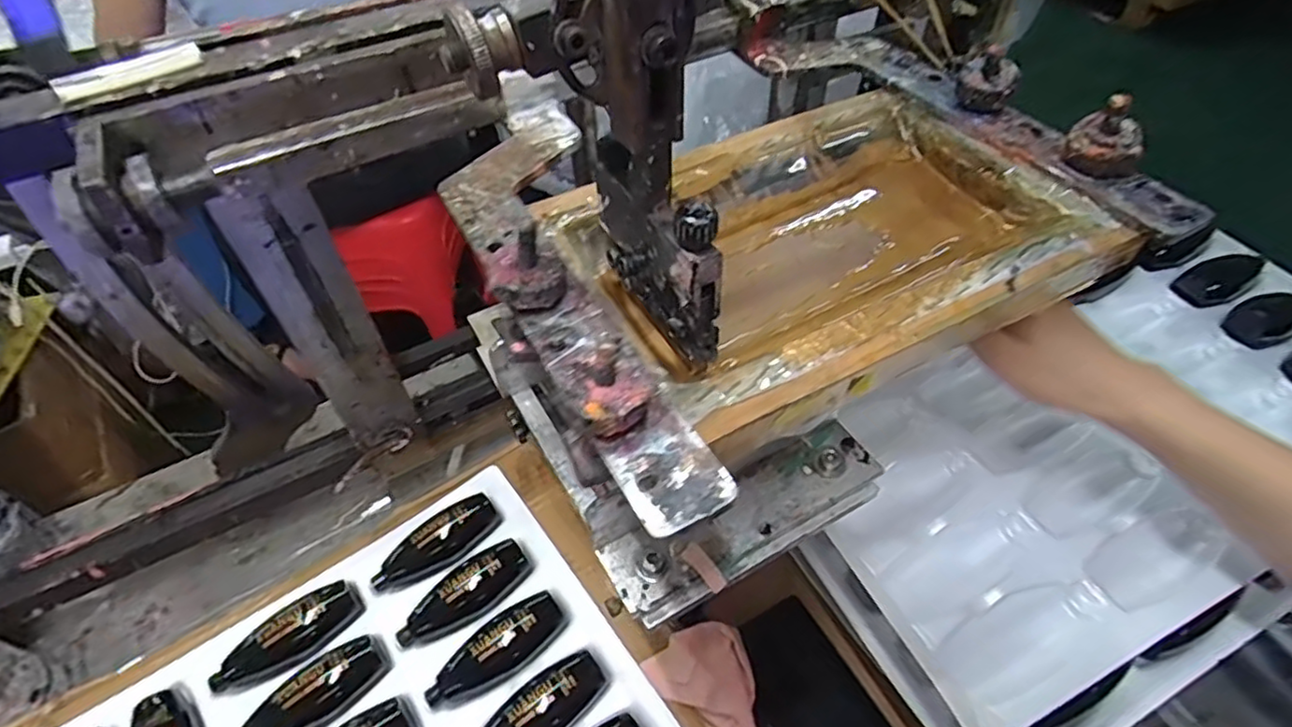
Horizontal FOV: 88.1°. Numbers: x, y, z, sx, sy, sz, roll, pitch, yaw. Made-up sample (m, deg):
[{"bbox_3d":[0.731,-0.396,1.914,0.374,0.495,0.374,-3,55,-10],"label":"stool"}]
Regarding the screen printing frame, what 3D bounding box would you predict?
[{"bbox_3d":[0.085,-0.057,0.319,0.224,0.026,0.166,-25,53,-18],"label":"screen printing frame"}]

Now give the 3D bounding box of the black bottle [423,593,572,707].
[{"bbox_3d":[-0.104,0.192,0.454,0.098,0.025,0.038,-28,55,-20],"label":"black bottle"}]

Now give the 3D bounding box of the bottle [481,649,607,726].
[{"bbox_3d":[-0.074,0.222,0.428,0.099,0.021,0.037,-26,54,-19],"label":"bottle"}]

